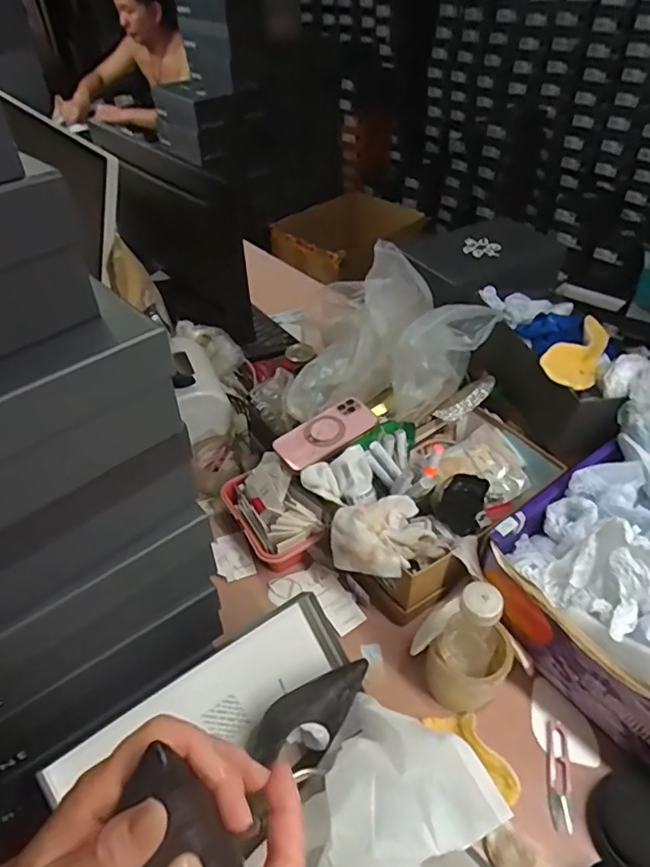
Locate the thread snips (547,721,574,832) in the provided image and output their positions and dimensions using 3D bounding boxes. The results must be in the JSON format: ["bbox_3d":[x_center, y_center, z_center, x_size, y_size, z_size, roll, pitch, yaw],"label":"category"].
[{"bbox_3d":[0.247,0.359,0.580,0.021,0.006,0.104,10,44,11],"label":"thread snips"}]

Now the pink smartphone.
[{"bbox_3d":[0.002,-0.001,0.785,0.145,0.015,0.081,-30,49,-15],"label":"pink smartphone"}]

